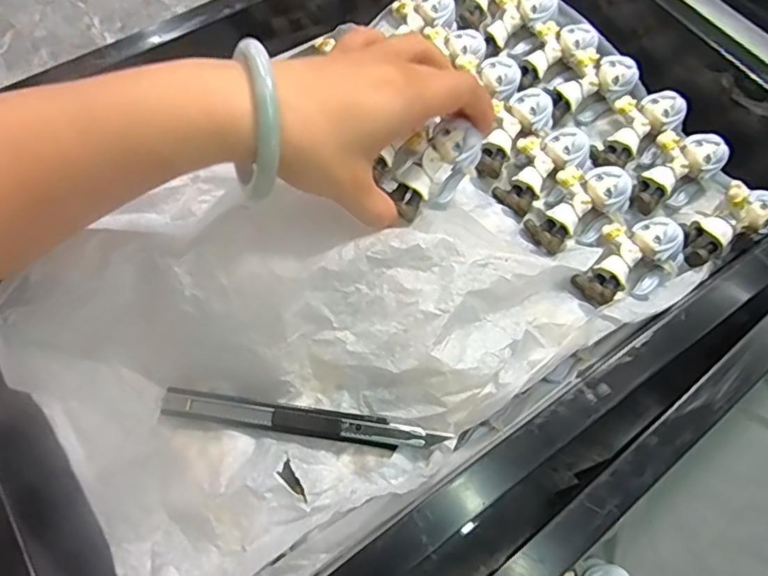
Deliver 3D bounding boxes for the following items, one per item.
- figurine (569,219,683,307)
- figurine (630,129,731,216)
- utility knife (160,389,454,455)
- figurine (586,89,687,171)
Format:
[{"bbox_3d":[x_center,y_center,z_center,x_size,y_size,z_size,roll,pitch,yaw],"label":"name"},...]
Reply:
[{"bbox_3d":[0.138,-0.013,0.309,0.056,0.029,0.040,-40,72,-17],"label":"figurine"},{"bbox_3d":[0.174,-0.071,0.332,0.053,0.029,0.036,-34,70,-15],"label":"figurine"},{"bbox_3d":[-0.042,0.069,0.281,0.143,0.011,0.015,9,65,3],"label":"utility knife"},{"bbox_3d":[0.157,-0.097,0.341,0.037,0.029,0.052,36,70,14],"label":"figurine"}]

